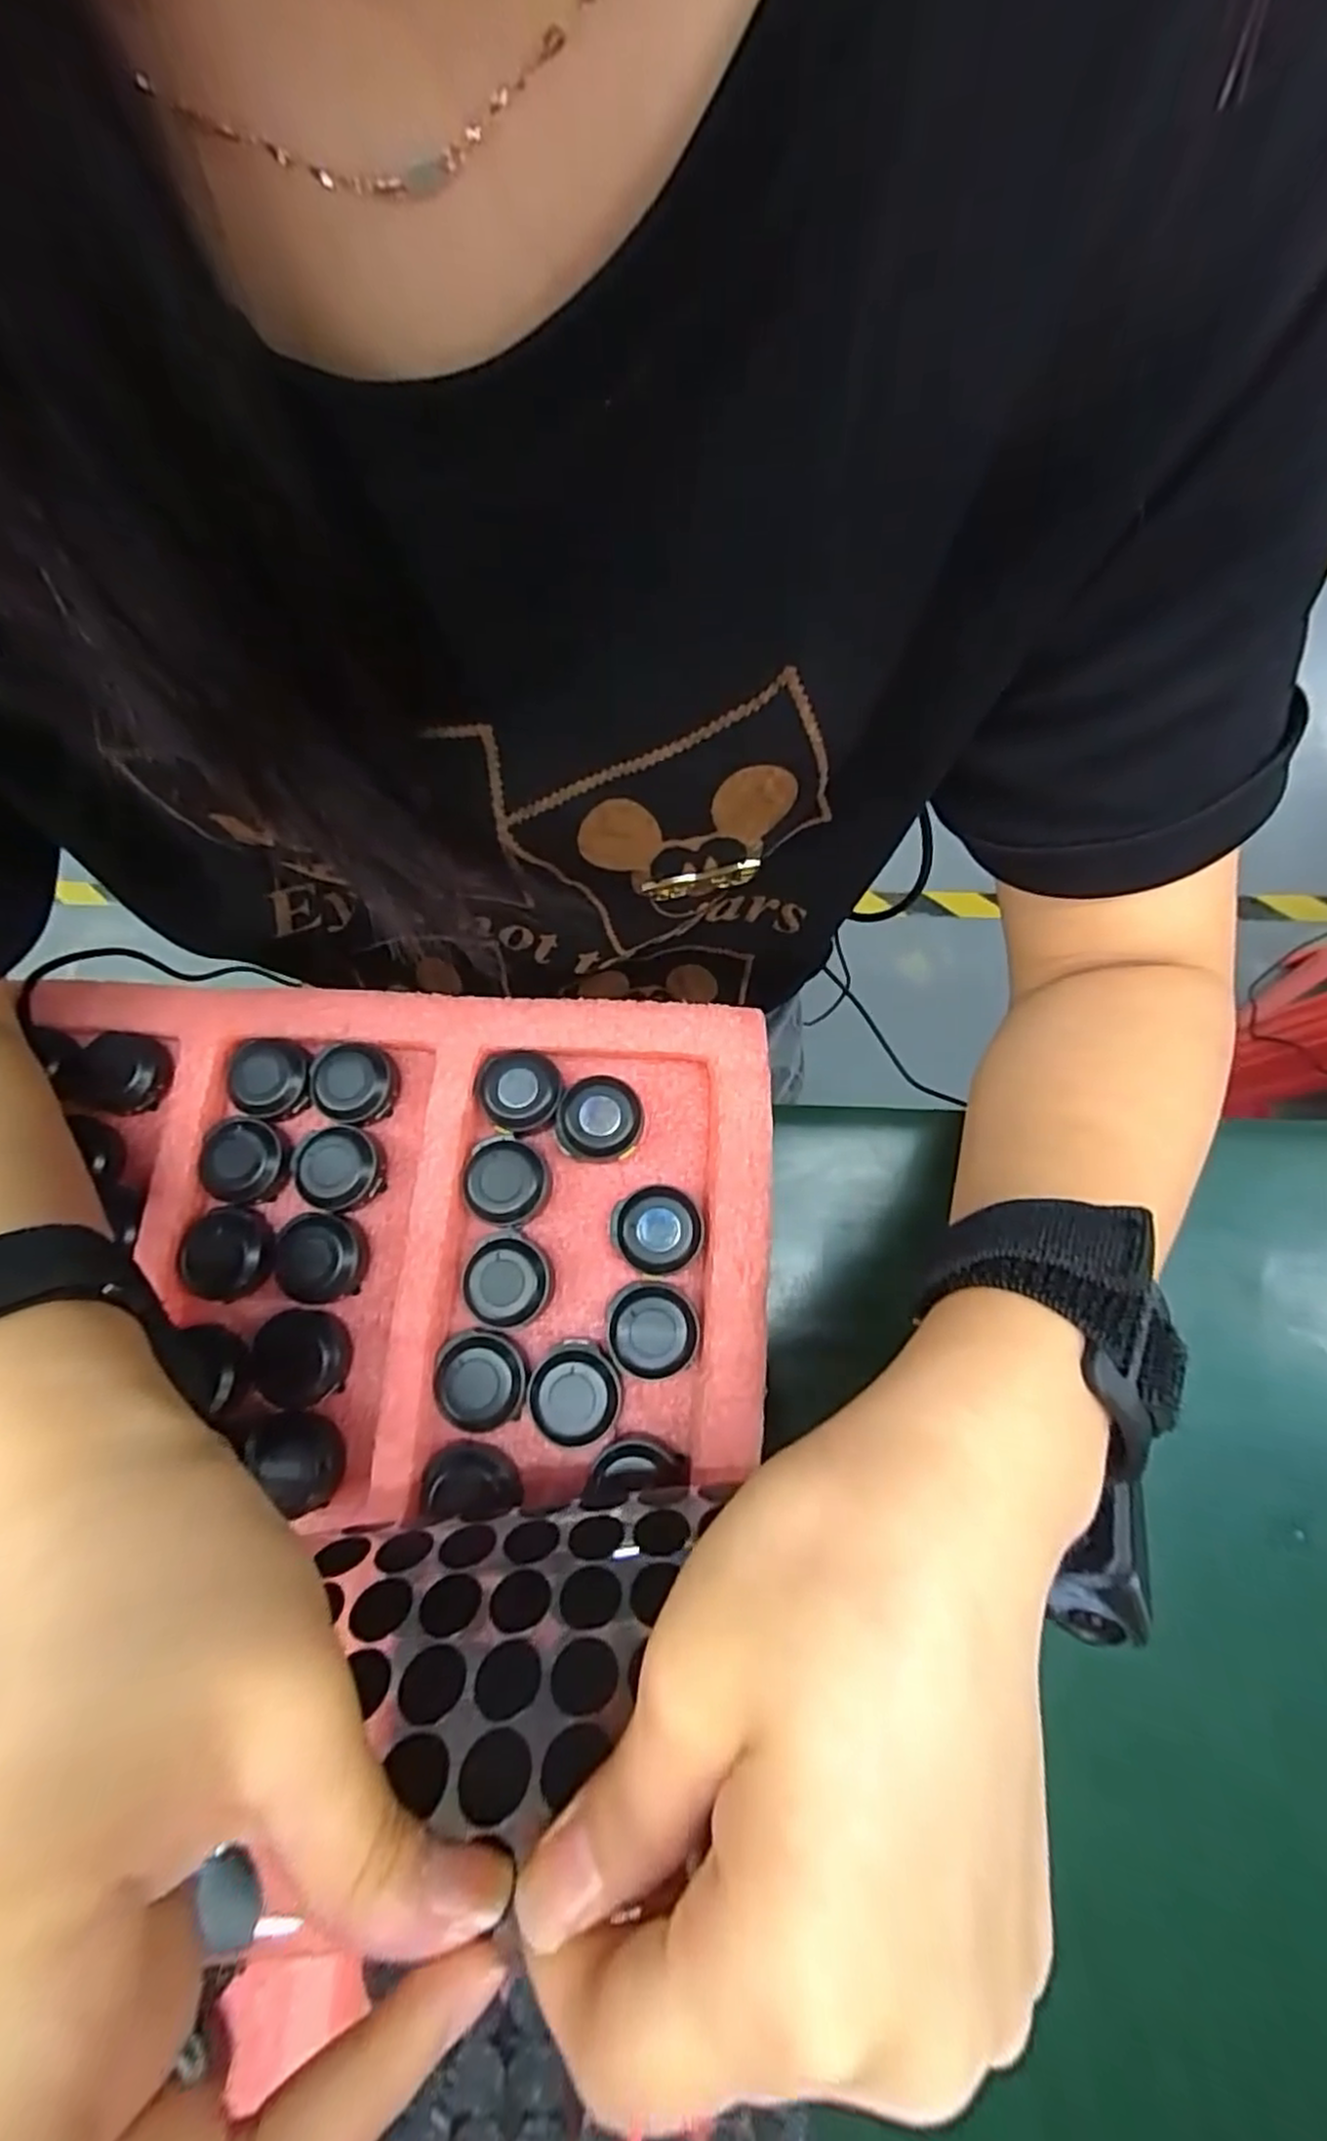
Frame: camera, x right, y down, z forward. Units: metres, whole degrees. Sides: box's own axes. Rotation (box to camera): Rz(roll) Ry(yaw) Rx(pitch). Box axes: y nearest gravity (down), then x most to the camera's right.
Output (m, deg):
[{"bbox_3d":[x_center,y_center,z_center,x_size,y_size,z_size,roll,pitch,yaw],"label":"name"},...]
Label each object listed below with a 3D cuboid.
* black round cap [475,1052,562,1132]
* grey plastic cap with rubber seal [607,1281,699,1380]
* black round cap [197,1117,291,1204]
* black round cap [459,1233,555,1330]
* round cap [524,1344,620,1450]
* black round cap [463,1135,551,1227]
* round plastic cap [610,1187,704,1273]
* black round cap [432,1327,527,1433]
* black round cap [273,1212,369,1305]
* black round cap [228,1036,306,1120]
[{"bbox_3d":[-0.051,0.008,0.256,0.030,0.010,0.027,-1,74,2],"label":"black round cap"},{"bbox_3d":[-0.004,0.083,0.234,0.028,0.015,0.028,-1,74,2],"label":"grey plastic cap with rubber seal"},{"bbox_3d":[-0.148,0.032,0.255,0.031,0.010,0.028,26,77,9],"label":"black round cap"},{"bbox_3d":[-0.053,0.070,0.240,0.031,0.012,0.031,-1,74,2],"label":"black round cap"},{"bbox_3d":[-0.028,0.102,0.230,0.028,0.014,0.028,-1,74,2],"label":"round cap"},{"bbox_3d":[-0.053,0.038,0.248,0.029,0.012,0.028,-1,74,2],"label":"black round cap"},{"bbox_3d":[-0.002,0.053,0.241,0.028,0.015,0.028,-1,74,2],"label":"round plastic cap"},{"bbox_3d":[-0.059,0.099,0.232,0.029,0.013,0.031,-1,74,2],"label":"black round cap"},{"bbox_3d":[-0.117,0.064,0.247,0.028,0.010,0.028,-1,74,2],"label":"black round cap"},{"bbox_3d":[-0.142,0.002,0.260,0.028,0.007,0.027,-1,74,2],"label":"black round cap"}]

